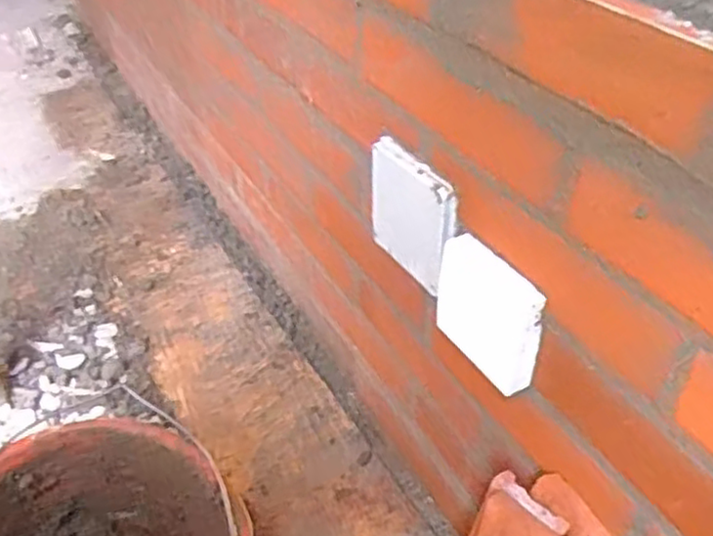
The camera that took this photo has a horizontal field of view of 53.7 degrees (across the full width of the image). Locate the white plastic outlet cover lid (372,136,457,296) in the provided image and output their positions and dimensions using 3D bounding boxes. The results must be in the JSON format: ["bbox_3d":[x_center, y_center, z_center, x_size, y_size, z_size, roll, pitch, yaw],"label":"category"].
[{"bbox_3d":[0.045,-0.038,0.568,0.015,0.103,0.100,-22,43,-23],"label":"white plastic outlet cover lid"}]

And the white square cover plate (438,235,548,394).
[{"bbox_3d":[0.093,0.033,0.502,0.027,0.077,0.087,-20,42,-21],"label":"white square cover plate"}]

